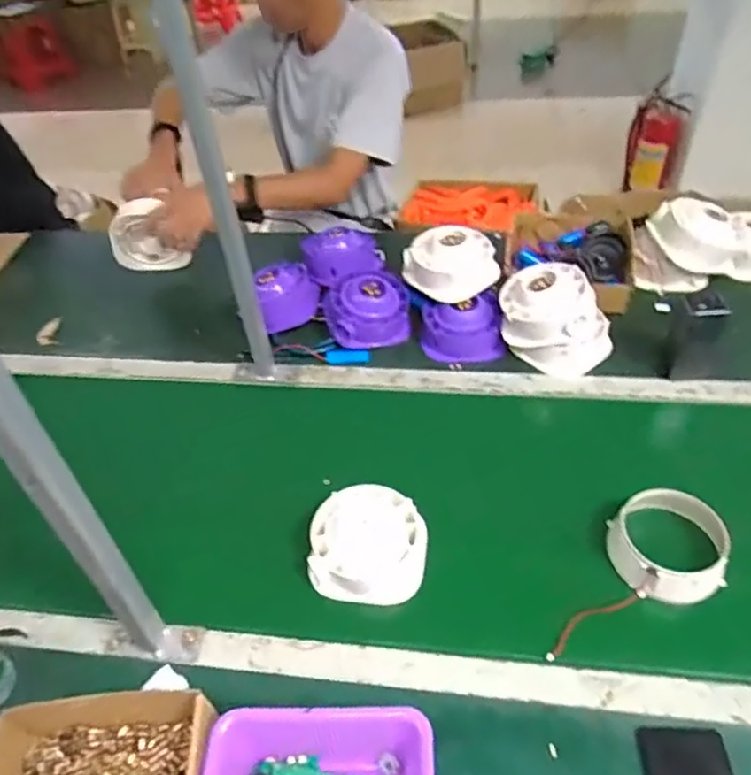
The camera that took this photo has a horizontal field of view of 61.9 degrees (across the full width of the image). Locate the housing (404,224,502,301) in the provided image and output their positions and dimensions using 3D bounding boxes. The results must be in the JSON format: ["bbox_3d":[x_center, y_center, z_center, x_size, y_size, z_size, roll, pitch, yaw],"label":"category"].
[{"bbox_3d":[0.129,-0.208,1.044,0.137,0.100,0.137,-3,45,3],"label":"housing"}]

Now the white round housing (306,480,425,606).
[{"bbox_3d":[-0.009,0.187,0.761,0.136,0.049,0.134,-3,45,3],"label":"white round housing"}]

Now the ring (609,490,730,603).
[{"bbox_3d":[0.338,0.184,0.727,0.125,0.063,0.121,-3,45,3],"label":"ring"}]

